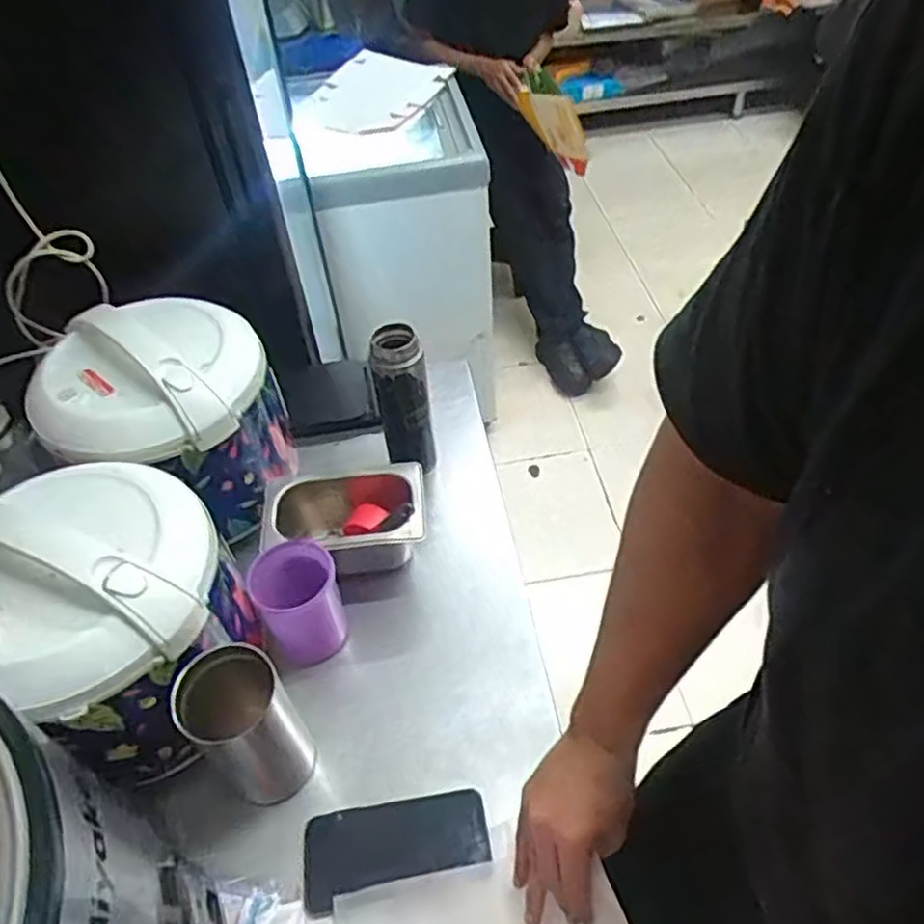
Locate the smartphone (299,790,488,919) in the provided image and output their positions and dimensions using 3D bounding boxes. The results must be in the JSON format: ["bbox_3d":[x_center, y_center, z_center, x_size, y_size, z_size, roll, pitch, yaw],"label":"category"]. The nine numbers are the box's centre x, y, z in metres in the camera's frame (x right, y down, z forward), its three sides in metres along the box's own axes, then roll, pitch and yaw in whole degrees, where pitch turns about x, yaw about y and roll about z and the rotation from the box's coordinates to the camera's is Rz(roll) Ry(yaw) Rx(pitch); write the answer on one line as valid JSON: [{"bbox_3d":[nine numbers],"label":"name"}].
[{"bbox_3d":[-0.060,0.344,0.653,0.165,0.004,0.075,-10,48,-6],"label":"smartphone"}]

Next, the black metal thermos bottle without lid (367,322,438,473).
[{"bbox_3d":[-0.070,-0.074,0.895,0.063,0.199,0.056,-6,48,-1],"label":"black metal thermos bottle without lid"}]

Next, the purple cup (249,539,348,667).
[{"bbox_3d":[-0.171,0.150,0.770,0.083,0.117,0.078,-2,48,2],"label":"purple cup"}]

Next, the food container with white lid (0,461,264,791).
[{"bbox_3d":[-0.328,0.141,0.669,0.217,0.219,0.207,-2,48,2],"label":"food container with white lid"}]

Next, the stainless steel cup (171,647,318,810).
[{"bbox_3d":[-0.194,0.241,0.661,0.083,0.165,0.087,-2,48,2],"label":"stainless steel cup"}]

